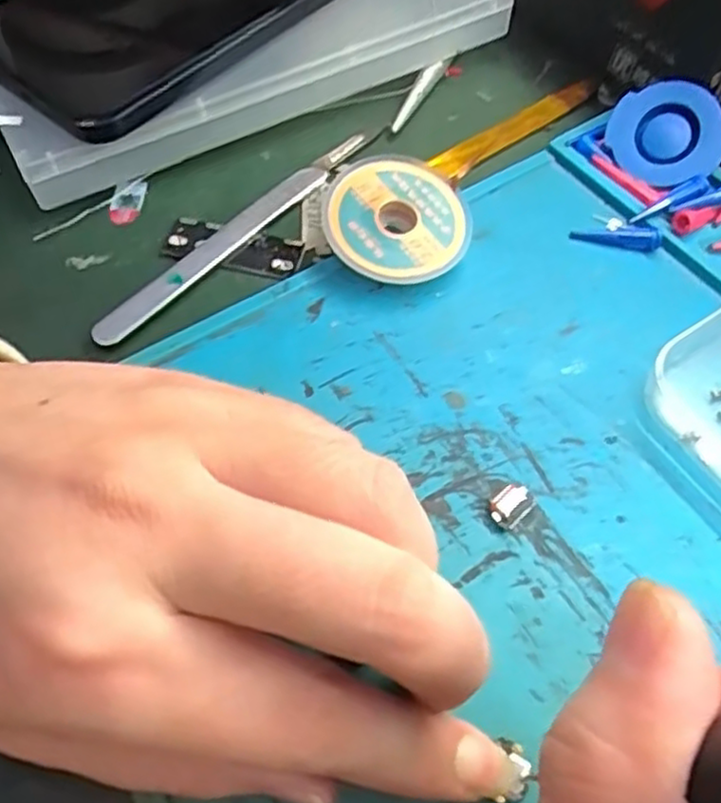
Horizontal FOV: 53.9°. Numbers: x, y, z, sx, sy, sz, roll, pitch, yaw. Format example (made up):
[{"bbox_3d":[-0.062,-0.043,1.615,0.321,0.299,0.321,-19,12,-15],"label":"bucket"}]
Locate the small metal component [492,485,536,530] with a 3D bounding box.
[{"bbox_3d":[0.039,0.026,0.180,0.011,0.005,0.008,-41,66,-20],"label":"small metal component"}]

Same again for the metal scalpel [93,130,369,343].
[{"bbox_3d":[-0.039,-0.056,0.230,0.011,0.005,0.116,36,65,20],"label":"metal scalpel"}]

